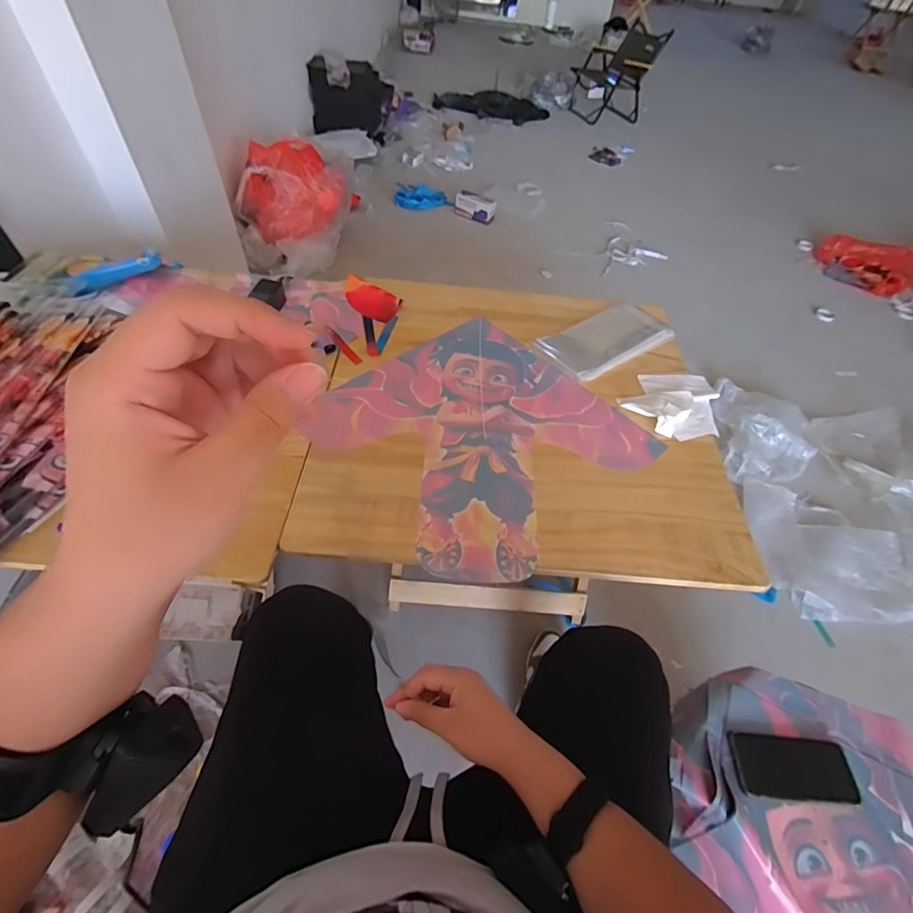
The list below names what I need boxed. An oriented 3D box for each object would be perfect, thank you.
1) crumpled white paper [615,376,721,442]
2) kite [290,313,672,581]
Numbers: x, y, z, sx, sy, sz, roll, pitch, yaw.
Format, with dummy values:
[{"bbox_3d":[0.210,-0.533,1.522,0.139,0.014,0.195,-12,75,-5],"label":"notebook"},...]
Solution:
[{"bbox_3d":[0.473,-0.119,0.970,0.184,0.033,0.203,39,60,22],"label":"crumpled white paper"},{"bbox_3d":[0.046,-0.051,0.890,0.517,0.015,0.513,-36,64,-27],"label":"kite"}]

